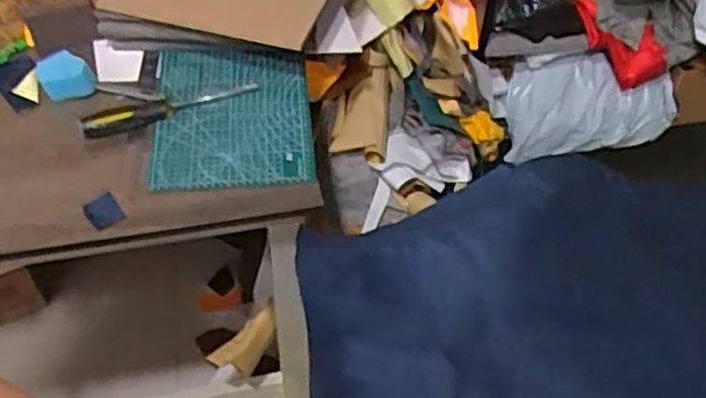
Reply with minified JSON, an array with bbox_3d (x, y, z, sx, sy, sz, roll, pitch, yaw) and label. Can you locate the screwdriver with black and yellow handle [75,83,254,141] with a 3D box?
[{"bbox_3d":[-0.256,-0.130,1.035,0.247,0.029,0.044,-17,52,-16],"label":"screwdriver with black and yellow handle"}]

